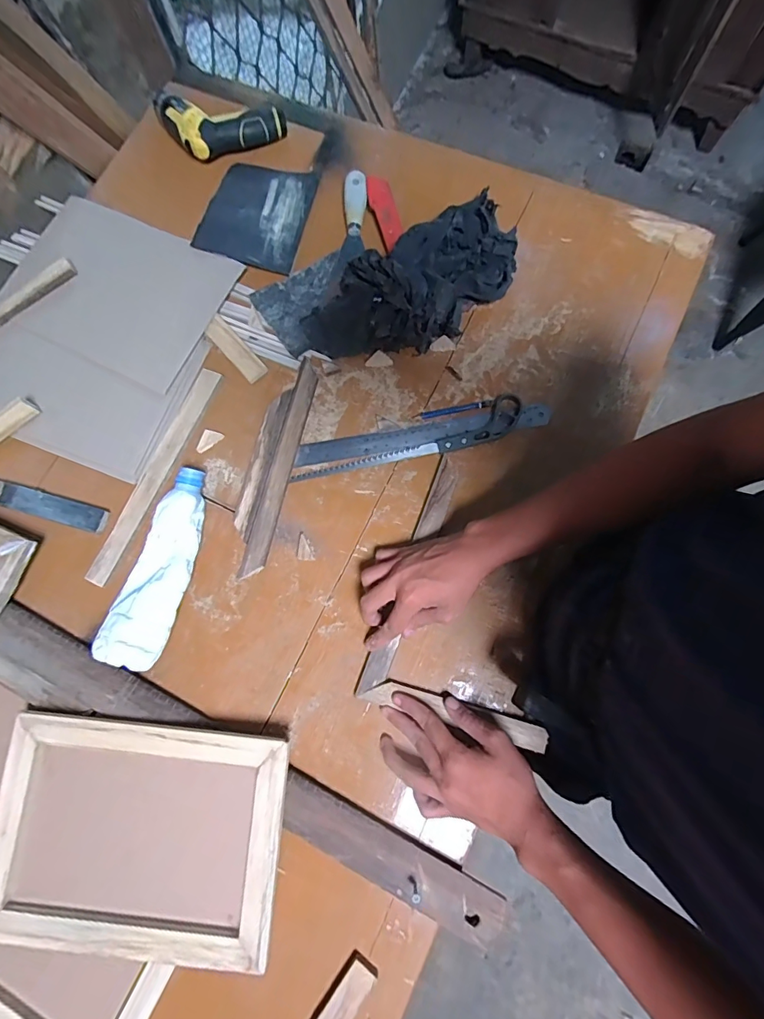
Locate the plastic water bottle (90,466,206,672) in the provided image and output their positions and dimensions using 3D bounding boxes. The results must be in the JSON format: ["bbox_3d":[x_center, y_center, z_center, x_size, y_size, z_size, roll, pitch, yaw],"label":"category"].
[{"bbox_3d":[-0.252,0.062,0.506,0.069,0.053,0.229,14,80,4],"label":"plastic water bottle"}]

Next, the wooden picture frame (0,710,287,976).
[{"bbox_3d":[-0.255,0.329,0.456,0.300,0.023,0.208,7,78,2],"label":"wooden picture frame"}]

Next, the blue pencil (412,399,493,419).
[{"bbox_3d":[0.090,-0.126,0.561,0.098,0.005,0.010,-10,78,-1],"label":"blue pencil"}]

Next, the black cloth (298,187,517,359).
[{"bbox_3d":[0.041,-0.288,0.564,0.296,0.063,0.156,-37,81,-6],"label":"black cloth"}]

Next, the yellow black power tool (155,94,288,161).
[{"bbox_3d":[-0.234,-0.566,0.640,0.174,0.046,0.105,-18,80,-2],"label":"yellow black power tool"}]

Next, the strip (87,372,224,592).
[{"bbox_3d":[-0.281,-0.047,0.550,0.028,0.007,0.291,24,79,6],"label":"strip"}]

